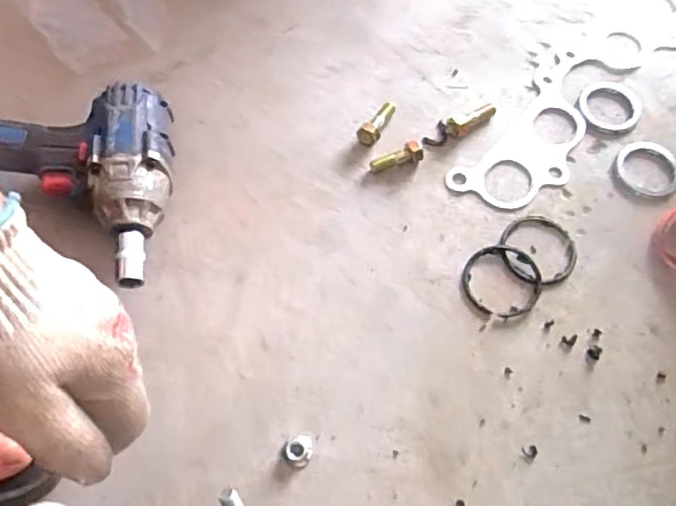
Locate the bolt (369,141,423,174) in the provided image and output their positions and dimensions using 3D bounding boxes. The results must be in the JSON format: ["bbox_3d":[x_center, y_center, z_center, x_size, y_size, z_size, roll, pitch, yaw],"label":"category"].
[{"bbox_3d":[0.051,-0.081,0.513,0.047,0.012,0.014,-20,65,9],"label":"bolt"}]

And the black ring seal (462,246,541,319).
[{"bbox_3d":[0.131,0.022,0.470,0.061,0.005,0.061,0,64,0],"label":"black ring seal"}]

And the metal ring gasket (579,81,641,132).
[{"bbox_3d":[0.254,-0.139,0.550,0.054,0.004,0.058,0,64,0],"label":"metal ring gasket"}]

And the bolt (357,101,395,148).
[{"bbox_3d":[0.033,-0.117,0.530,0.021,0.014,0.050,21,66,10],"label":"bolt"}]

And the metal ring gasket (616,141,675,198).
[{"bbox_3d":[0.276,-0.075,0.524,0.056,0.005,0.054,0,64,0],"label":"metal ring gasket"}]

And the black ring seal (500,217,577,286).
[{"bbox_3d":[0.164,-0.003,0.481,0.060,0.004,0.062,0,64,0],"label":"black ring seal"}]

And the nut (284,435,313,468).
[{"bbox_3d":[-0.027,0.139,0.415,0.018,0.008,0.021,24,67,11],"label":"nut"}]

